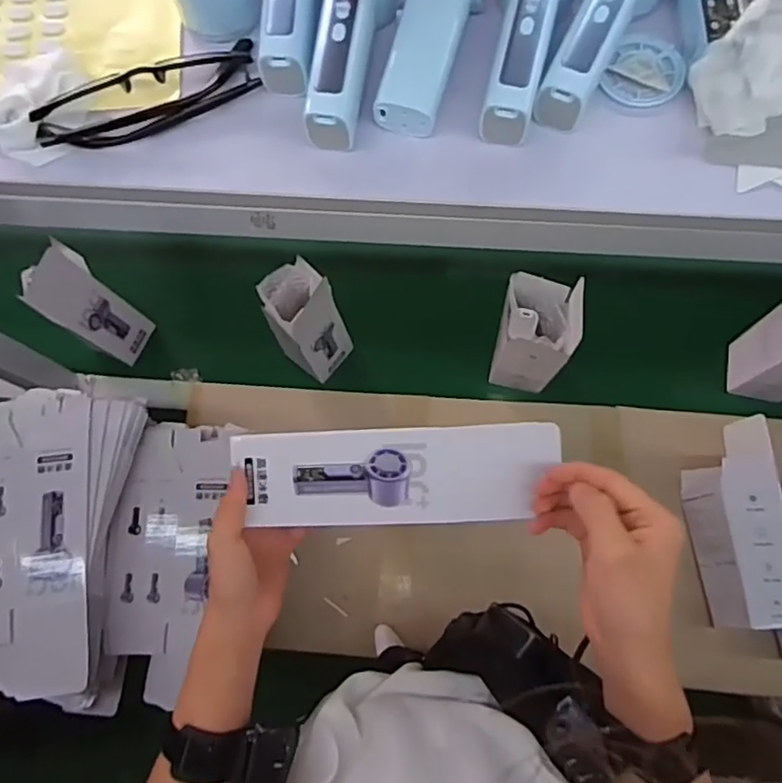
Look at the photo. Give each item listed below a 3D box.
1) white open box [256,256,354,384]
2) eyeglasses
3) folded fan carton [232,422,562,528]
[{"bbox_3d":[-0.106,-0.091,0.763,0.077,0.215,0.084,32,78,12],"label":"white open box"},{"bbox_3d":[-0.163,-0.202,0.397,0.152,0.033,0.048,-21,75,-4],"label":"eyeglasses"},{"bbox_3d":[0.001,0.062,0.439,0.231,0.008,0.069,-3,91,10],"label":"folded fan carton"}]

